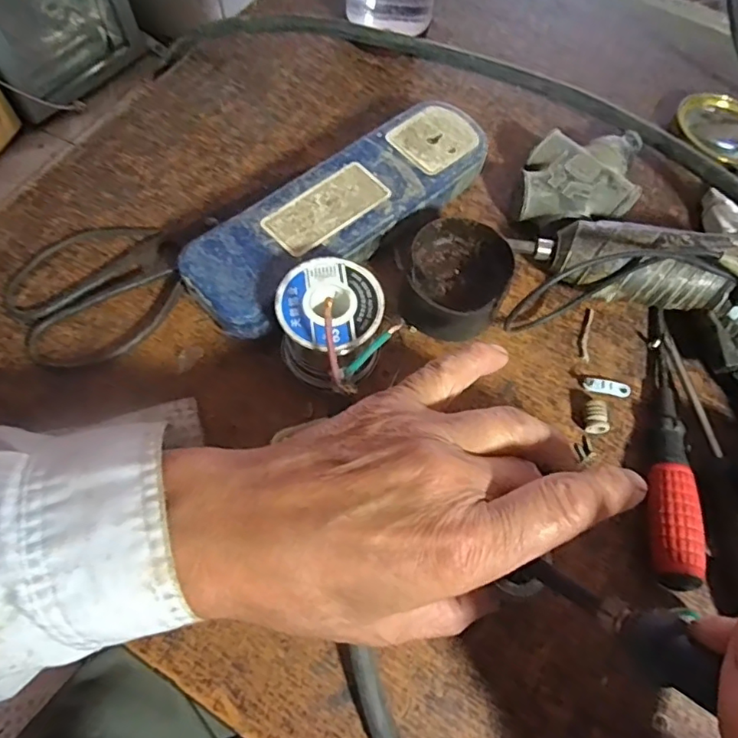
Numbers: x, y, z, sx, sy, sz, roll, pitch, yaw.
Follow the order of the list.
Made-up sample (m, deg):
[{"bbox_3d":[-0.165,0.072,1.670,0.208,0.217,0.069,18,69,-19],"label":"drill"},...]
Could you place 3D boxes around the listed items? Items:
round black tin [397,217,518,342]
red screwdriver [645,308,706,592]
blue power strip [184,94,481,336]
[{"bbox_3d":[0.047,-0.047,0.307,0.055,0.041,0.064,18,64,8],"label":"round black tin"},{"bbox_3d":[0.153,0.032,0.282,0.021,0.018,0.155,9,64,3],"label":"red screwdriver"},{"bbox_3d":[-0.014,-0.092,0.322,0.199,0.030,0.060,-39,70,-18],"label":"blue power strip"}]

